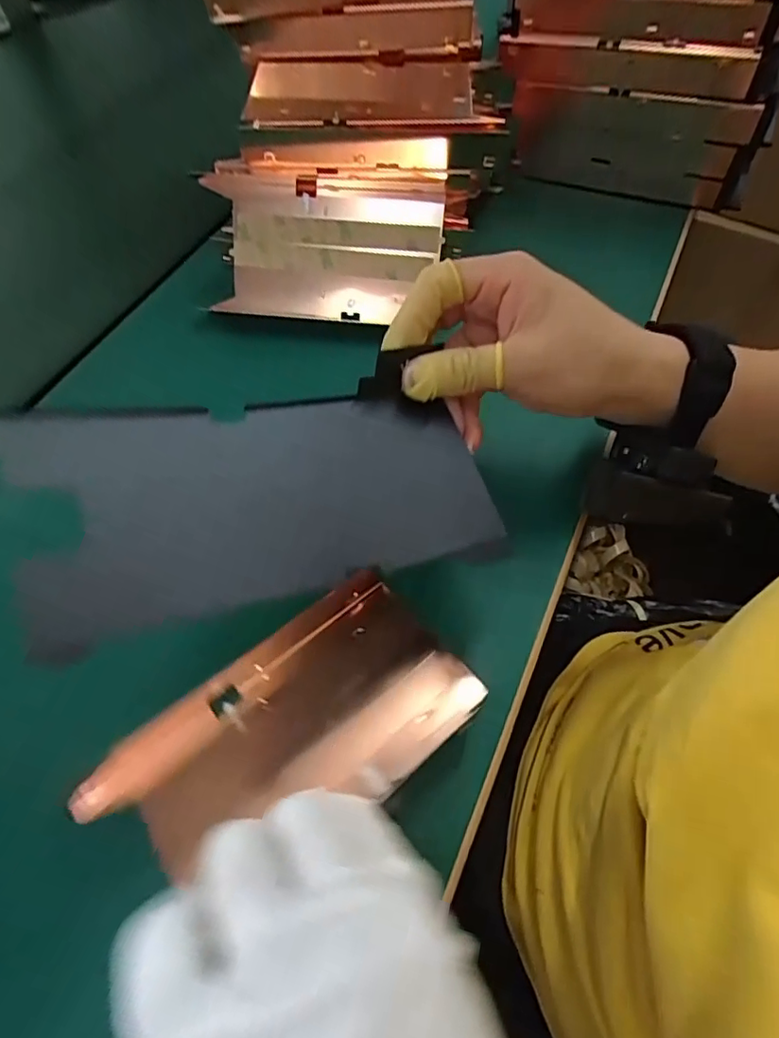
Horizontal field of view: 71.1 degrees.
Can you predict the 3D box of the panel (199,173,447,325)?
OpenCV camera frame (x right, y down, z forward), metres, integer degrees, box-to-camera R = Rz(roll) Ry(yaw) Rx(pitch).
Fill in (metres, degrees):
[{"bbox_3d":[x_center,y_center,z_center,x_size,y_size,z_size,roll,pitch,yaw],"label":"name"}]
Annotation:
[{"bbox_3d":[-0.043,-0.189,0.385,0.153,0.088,0.021,6,26,5],"label":"panel"}]

